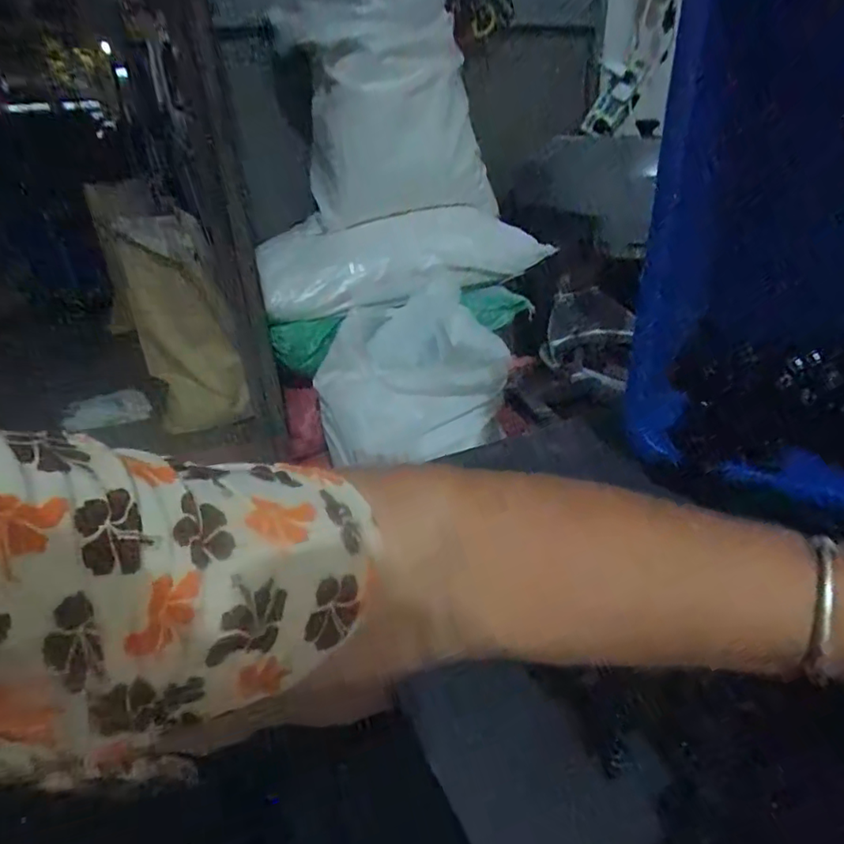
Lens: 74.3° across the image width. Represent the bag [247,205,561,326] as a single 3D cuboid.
[{"bbox_3d":[-0.030,-0.355,1.222,0.625,0.151,0.196,-8,31,-9],"label":"bag"}]

